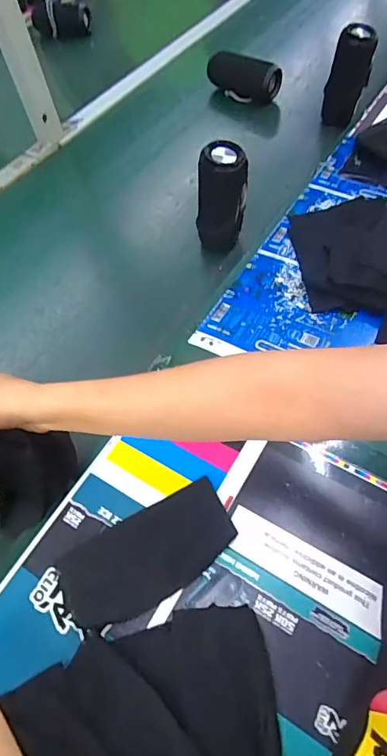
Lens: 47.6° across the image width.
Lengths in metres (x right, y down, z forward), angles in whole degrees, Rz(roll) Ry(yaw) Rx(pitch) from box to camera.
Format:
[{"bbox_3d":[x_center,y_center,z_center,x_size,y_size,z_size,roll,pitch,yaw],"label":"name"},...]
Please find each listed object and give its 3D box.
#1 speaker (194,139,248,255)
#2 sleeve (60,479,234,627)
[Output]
[{"bbox_3d":[0.041,-0.252,0.633,0.069,0.145,0.062,-2,57,6],"label":"speaker"},{"bbox_3d":[-0.044,0.170,0.433,0.170,0.020,0.086,-26,58,-10],"label":"sleeve"}]

